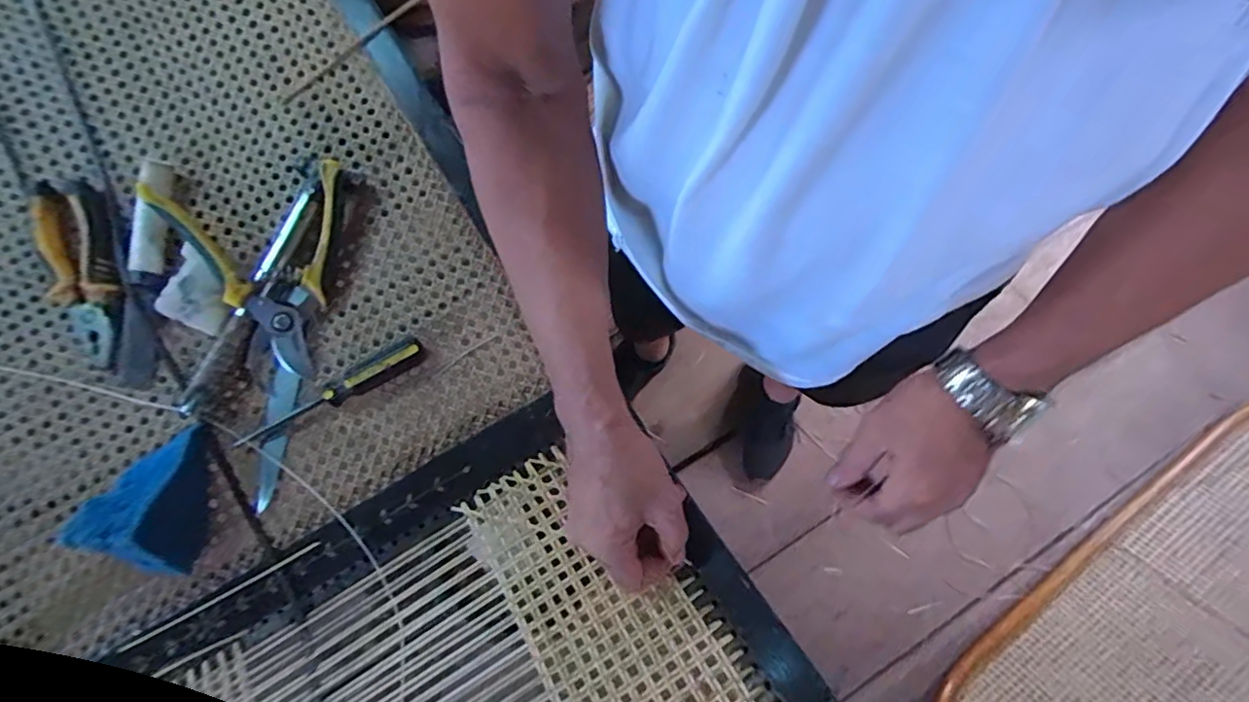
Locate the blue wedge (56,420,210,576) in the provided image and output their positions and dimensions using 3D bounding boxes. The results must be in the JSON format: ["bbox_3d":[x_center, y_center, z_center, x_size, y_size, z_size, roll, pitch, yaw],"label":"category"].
[{"bbox_3d":[-0.365,0.114,0.447,0.069,0.058,0.110,-5,77,-2],"label":"blue wedge"}]

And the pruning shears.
[{"bbox_3d":[-0.288,-0.062,0.485,0.134,0.030,0.165,-17,105,-23],"label":"pruning shears"}]

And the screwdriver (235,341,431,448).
[{"bbox_3d":[-0.244,0.038,0.489,0.166,0.023,0.020,-30,79,-7],"label":"screwdriver"}]

